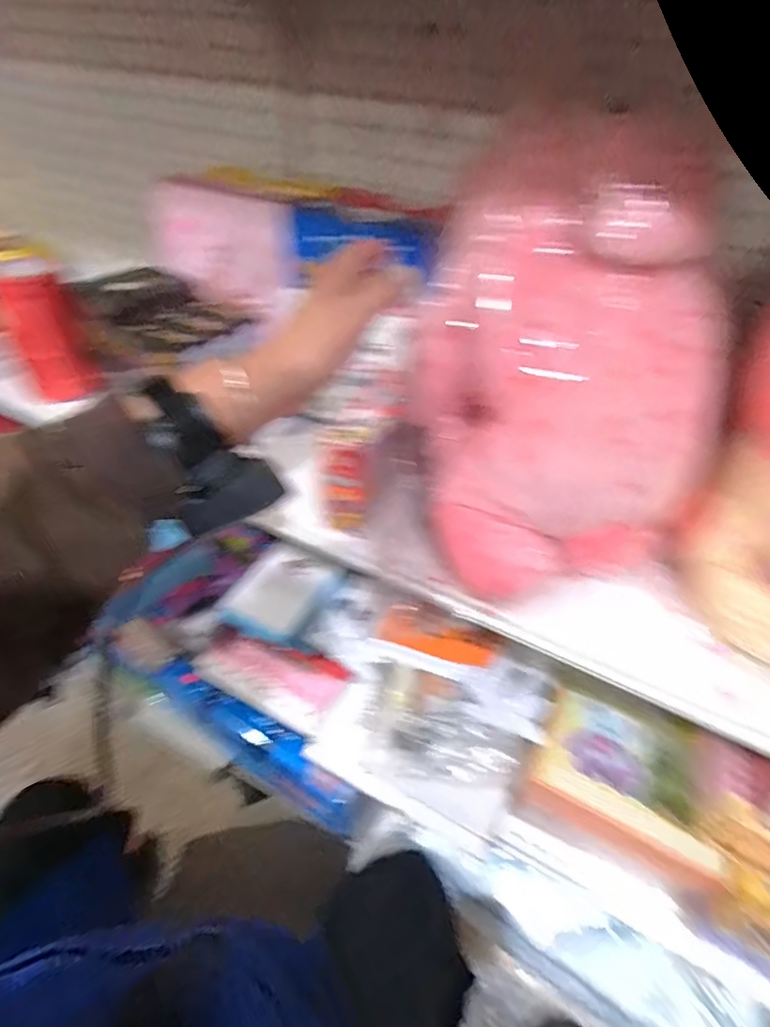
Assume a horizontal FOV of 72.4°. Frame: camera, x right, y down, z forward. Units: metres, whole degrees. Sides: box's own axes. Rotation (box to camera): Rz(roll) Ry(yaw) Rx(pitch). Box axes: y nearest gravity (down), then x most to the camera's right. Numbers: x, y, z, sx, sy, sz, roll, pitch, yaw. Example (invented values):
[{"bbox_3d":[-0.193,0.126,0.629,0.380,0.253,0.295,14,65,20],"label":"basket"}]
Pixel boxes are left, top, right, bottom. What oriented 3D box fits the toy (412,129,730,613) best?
[{"bbox_3d":[0.127,-0.102,0.385,0.198,0.262,0.182,-7,42,-14],"label":"toy"}]

